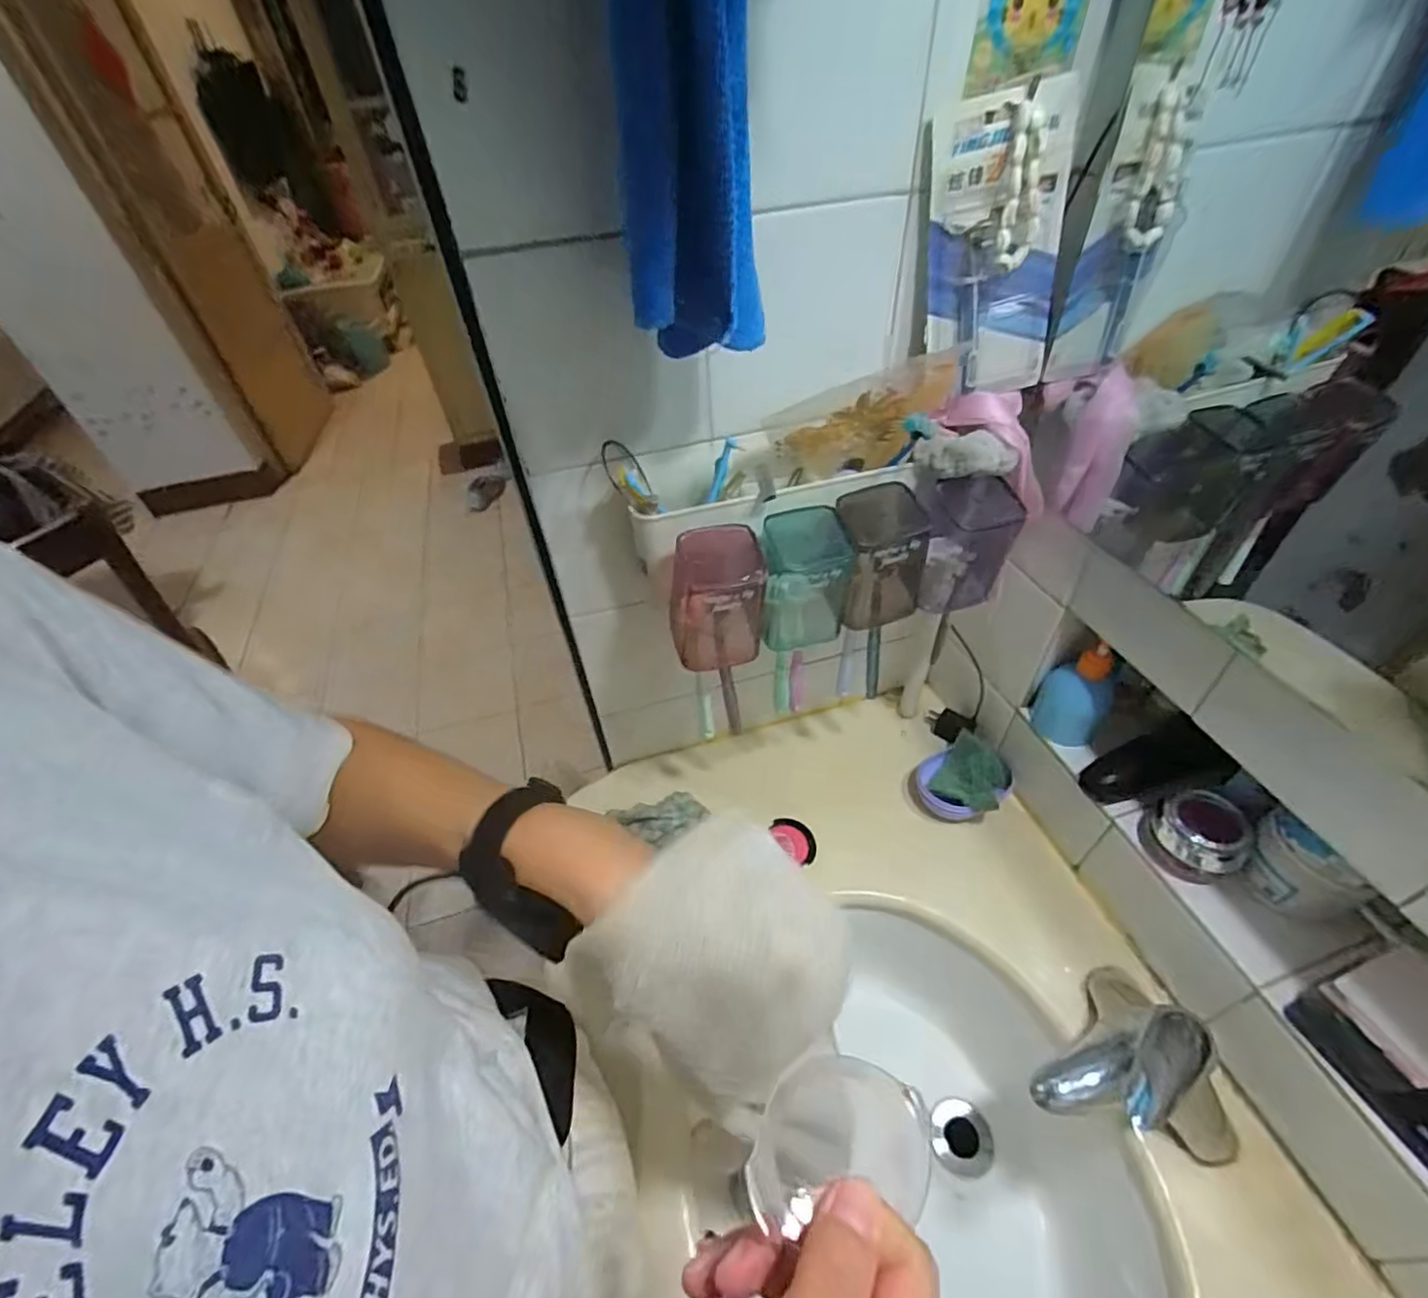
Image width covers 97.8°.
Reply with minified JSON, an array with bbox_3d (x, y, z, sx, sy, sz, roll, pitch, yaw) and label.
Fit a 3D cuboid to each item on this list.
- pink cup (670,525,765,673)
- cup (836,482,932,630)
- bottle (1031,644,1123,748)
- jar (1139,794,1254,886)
[{"bbox_3d":[0.001,-0.034,0.493,0.071,0.109,0.056,0,45,6],"label":"pink cup"},{"bbox_3d":[0.139,-0.072,0.520,0.067,0.107,0.069,3,46,9],"label":"cup"},{"bbox_3d":[0.364,0.035,0.616,0.061,0.115,0.064,30,55,30],"label":"bottle"},{"bbox_3d":[0.409,0.158,0.530,0.062,0.060,0.059,-3,45,3],"label":"jar"}]

